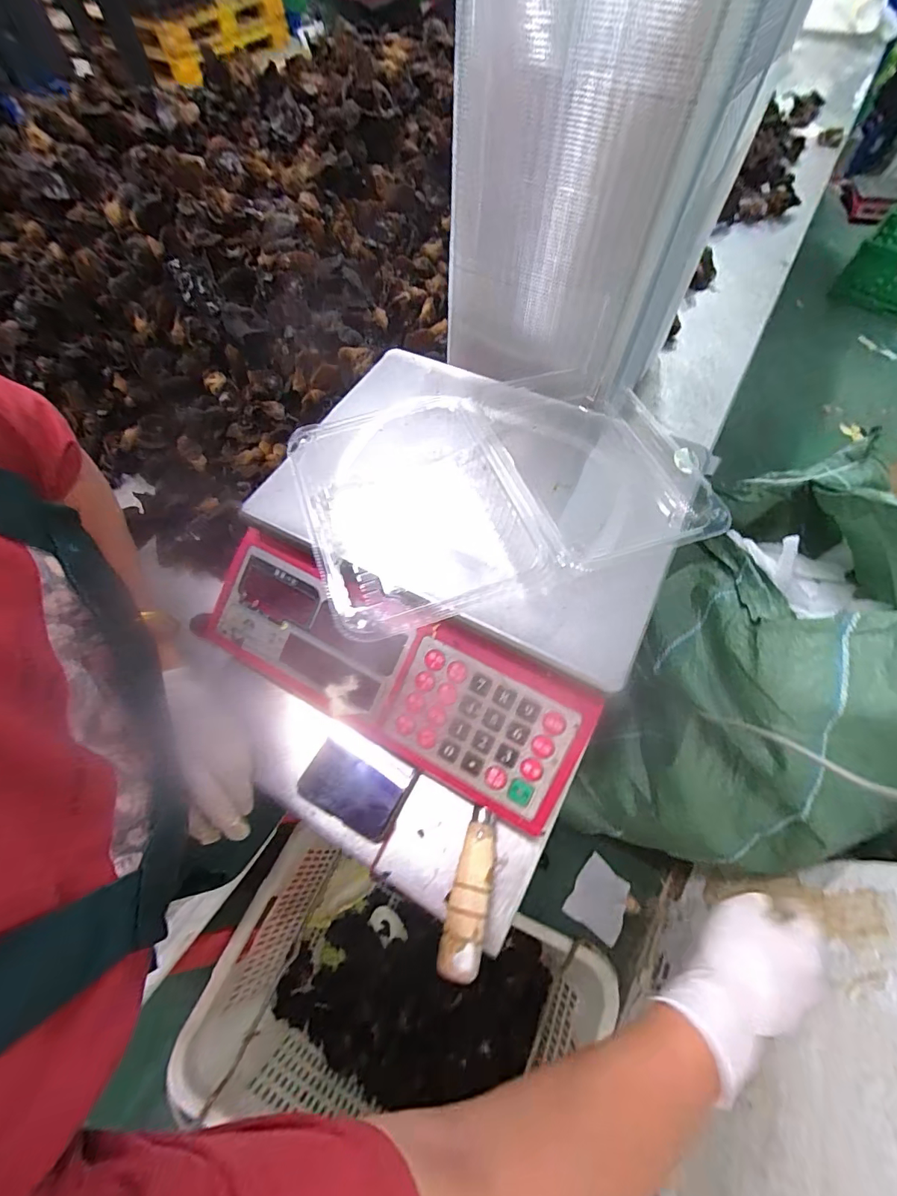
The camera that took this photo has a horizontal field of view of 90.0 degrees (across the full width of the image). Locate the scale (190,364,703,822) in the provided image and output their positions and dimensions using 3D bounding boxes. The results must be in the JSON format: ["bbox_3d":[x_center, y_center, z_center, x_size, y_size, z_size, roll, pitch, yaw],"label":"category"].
[{"bbox_3d":[-0.003,-0.041,0.352,0.302,0.097,0.305,26,66,14],"label":"scale"}]

